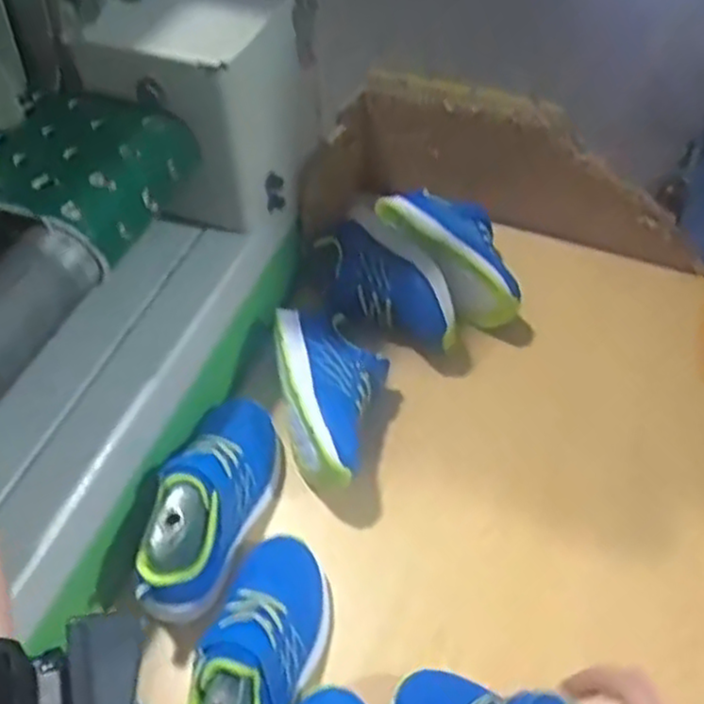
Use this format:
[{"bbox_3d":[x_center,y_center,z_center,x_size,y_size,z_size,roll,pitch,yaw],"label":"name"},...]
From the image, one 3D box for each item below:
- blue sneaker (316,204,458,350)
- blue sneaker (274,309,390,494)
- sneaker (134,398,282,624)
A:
[{"bbox_3d":[0.026,-0.064,0.721,0.084,0.077,0.179,-26,57,-18],"label":"blue sneaker"},{"bbox_3d":[-0.015,0.041,0.652,0.092,0.084,0.181,-8,53,-5],"label":"blue sneaker"},{"bbox_3d":[-0.112,0.112,0.582,0.074,0.074,0.193,11,54,8],"label":"sneaker"}]

